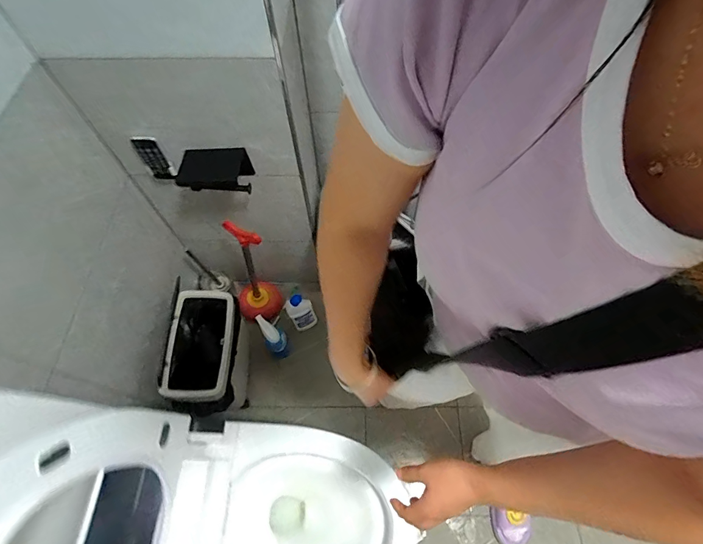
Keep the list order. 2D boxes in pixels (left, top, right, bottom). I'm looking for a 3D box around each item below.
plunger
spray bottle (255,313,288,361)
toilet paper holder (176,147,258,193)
[{"bbox_3d":[-0.350,0.001,1.214,0.149,0.500,0.169,-35,67,-16],"label":"plunger"},{"bbox_3d":[-0.265,0.224,1.278,0.087,0.252,0.108,-40,69,-18],"label":"spray bottle"},{"bbox_3d":[-0.319,-0.235,0.892,0.159,0.087,0.075,-7,62,-3],"label":"toilet paper holder"}]

